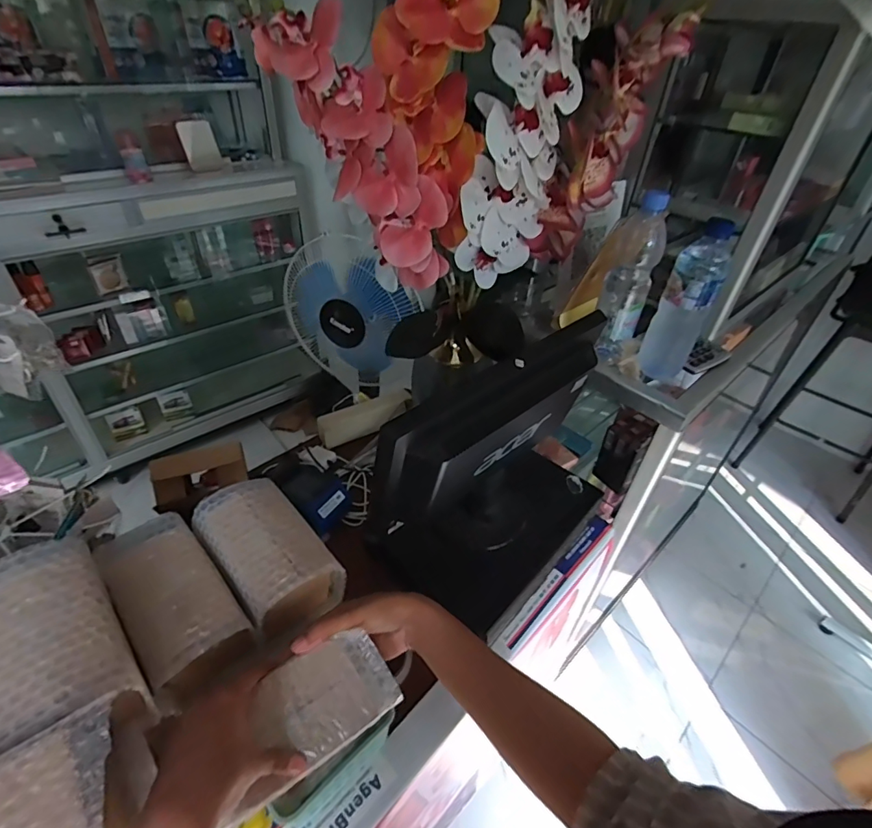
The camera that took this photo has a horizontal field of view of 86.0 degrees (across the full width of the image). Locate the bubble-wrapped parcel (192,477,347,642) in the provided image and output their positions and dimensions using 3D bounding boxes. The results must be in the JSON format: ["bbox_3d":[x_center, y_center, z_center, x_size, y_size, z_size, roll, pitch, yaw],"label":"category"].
[{"bbox_3d":[-0.187,0.161,0.521,0.164,0.100,0.101,33,48,31],"label":"bubble-wrapped parcel"}]

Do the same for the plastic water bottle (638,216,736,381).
[{"bbox_3d":[0.349,-0.150,0.659,0.064,0.229,0.062,22,43,21],"label":"plastic water bottle"}]

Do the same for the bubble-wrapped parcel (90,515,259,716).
[{"bbox_3d":[-0.266,0.187,0.472,0.165,0.088,0.090,34,48,31],"label":"bubble-wrapped parcel"}]

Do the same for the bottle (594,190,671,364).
[{"bbox_3d":[0.284,-0.195,0.698,0.072,0.232,0.069,22,43,20],"label":"bottle"}]

